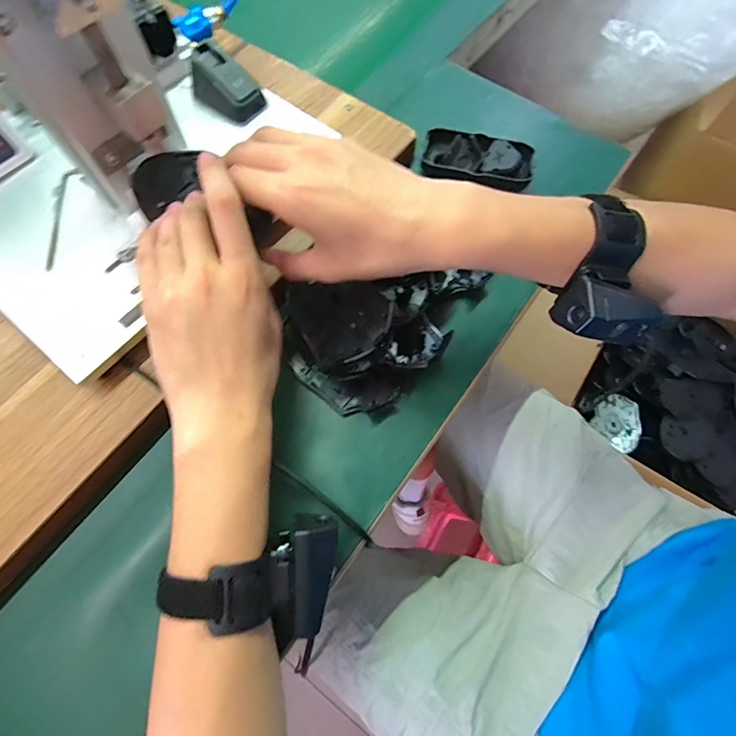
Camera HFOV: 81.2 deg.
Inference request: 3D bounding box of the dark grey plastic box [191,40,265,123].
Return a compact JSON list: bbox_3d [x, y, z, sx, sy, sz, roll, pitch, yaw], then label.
[{"bbox_3d":[-0.130,-0.259,0.396,0.060,0.049,0.037,33,70,11],"label":"dark grey plastic box"}]

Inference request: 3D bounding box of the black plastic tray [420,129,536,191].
[{"bbox_3d":[0.109,-0.206,0.431,0.105,0.028,0.053,12,68,3],"label":"black plastic tray"}]

